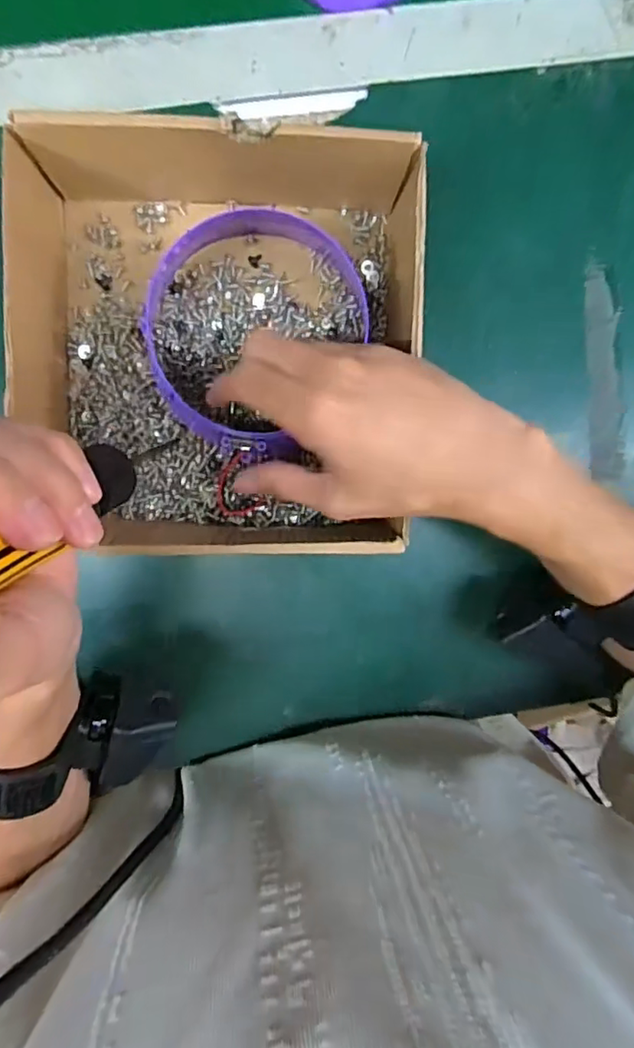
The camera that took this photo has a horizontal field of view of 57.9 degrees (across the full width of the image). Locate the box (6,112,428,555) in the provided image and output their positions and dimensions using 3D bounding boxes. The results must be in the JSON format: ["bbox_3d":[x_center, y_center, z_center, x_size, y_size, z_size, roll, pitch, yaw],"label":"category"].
[{"bbox_3d":[-0.043,-0.098,0.316,0.213,0.067,0.235,-1,97,-4],"label":"box"}]

